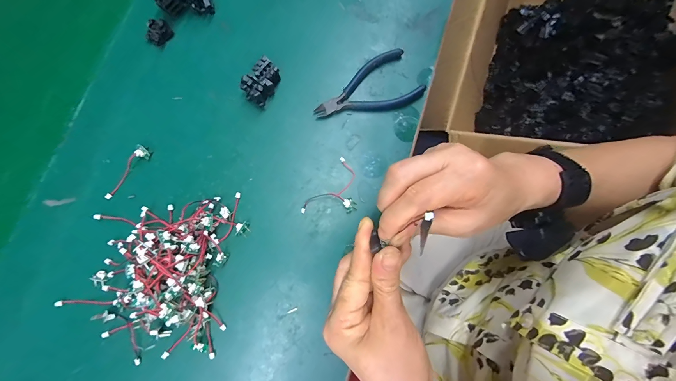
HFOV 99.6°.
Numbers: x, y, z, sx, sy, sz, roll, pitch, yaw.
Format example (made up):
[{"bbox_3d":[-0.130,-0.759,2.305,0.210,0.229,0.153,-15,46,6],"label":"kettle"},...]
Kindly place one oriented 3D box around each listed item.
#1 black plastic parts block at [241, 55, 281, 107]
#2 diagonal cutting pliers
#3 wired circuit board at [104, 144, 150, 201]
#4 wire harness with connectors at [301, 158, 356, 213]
[{"bbox_3d":[-0.079,-0.112,0.298,0.028,0.026,0.044,34,81,4],"label":"black plastic parts block"},{"bbox_3d":[0.030,-0.109,0.310,0.116,0.009,0.060,-22,82,-5],"label":"diagonal cutting pliers"},{"bbox_3d":[-0.215,-0.019,0.288,0.015,0.009,0.060,36,81,4],"label":"wired circuit board"},{"bbox_3d":[0.000,0.005,0.287,0.044,0.008,0.069,37,81,4],"label":"wire harness with connectors"}]

